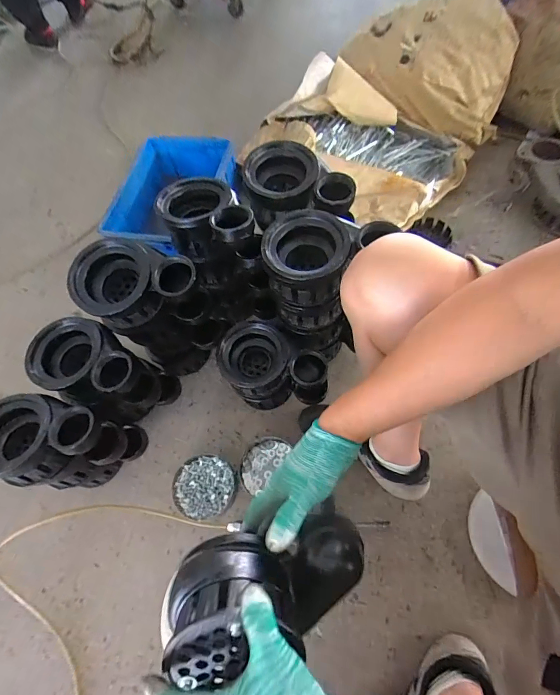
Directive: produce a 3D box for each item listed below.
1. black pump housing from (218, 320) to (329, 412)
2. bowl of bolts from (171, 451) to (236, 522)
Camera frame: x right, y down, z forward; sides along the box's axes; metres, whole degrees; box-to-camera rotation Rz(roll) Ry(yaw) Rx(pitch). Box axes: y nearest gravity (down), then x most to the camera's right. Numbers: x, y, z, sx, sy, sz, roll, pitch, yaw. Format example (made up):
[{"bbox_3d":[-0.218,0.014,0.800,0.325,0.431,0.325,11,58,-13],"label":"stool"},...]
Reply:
[{"bbox_3d":[-0.015,0.059,0.782,0.200,0.175,0.147,30,72,20],"label":"black pump housing"},{"bbox_3d":[-0.162,0.302,0.787,0.133,0.031,0.128,-1,66,2],"label":"bowl of bolts"}]

